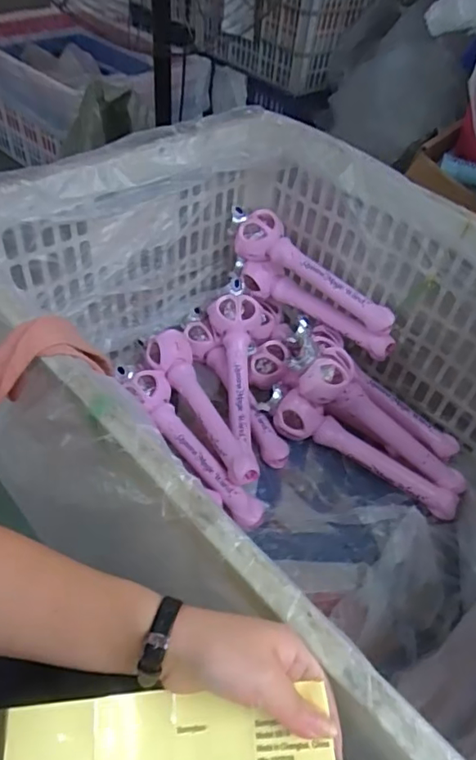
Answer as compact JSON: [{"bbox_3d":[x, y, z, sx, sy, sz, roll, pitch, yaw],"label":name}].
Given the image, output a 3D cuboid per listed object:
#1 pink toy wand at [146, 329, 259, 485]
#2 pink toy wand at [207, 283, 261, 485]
[{"bbox_3d":[-0.064,0.043,0.925,0.082,0.062,0.328,-19,53,-23],"label":"pink toy wand"},{"bbox_3d":[-0.001,0.004,0.945,0.084,0.076,0.374,-1,66,-7],"label":"pink toy wand"}]

